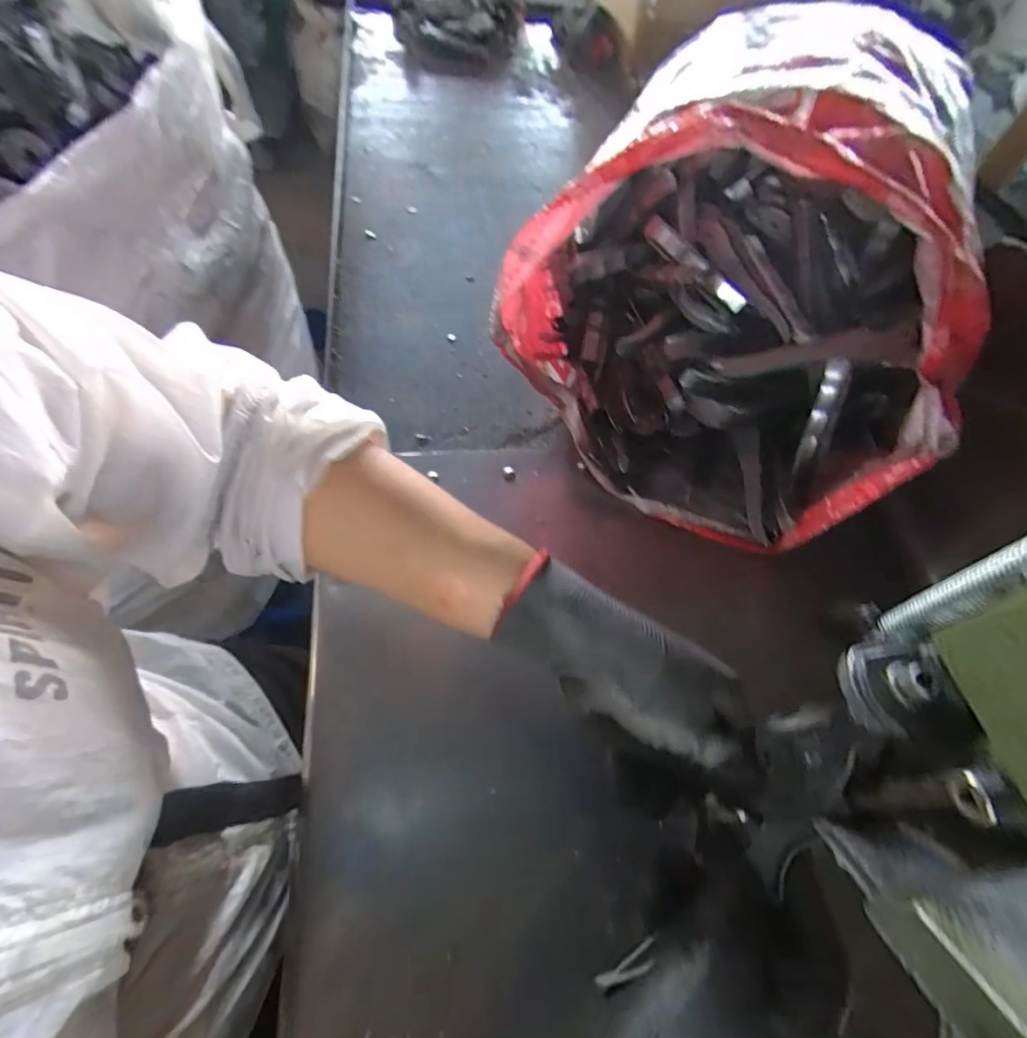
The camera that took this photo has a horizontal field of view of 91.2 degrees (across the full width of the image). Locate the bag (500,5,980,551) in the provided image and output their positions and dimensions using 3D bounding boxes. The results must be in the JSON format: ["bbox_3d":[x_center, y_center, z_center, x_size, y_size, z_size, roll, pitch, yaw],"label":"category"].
[{"bbox_3d":[0.160,-0.172,0.384,0.303,0.254,0.251,19,59,6],"label":"bag"}]

